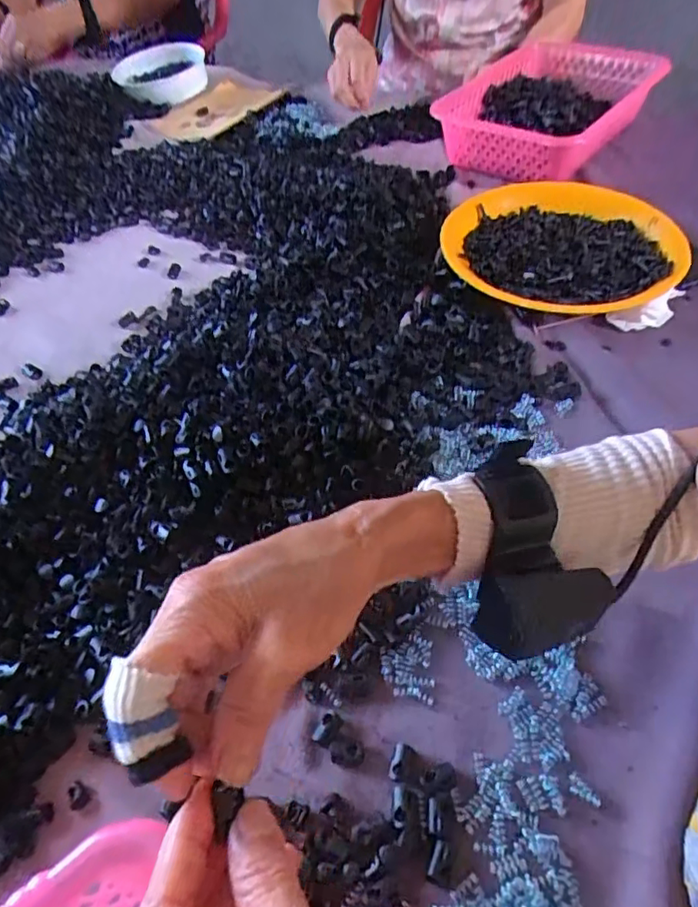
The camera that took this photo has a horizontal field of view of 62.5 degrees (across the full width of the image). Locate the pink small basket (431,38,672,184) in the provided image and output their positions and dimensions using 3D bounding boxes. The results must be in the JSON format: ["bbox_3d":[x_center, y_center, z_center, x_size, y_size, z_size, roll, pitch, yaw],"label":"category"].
[{"bbox_3d":[0.281,-0.478,0.793,0.207,0.080,0.322,35,61,29],"label":"pink small basket"}]

